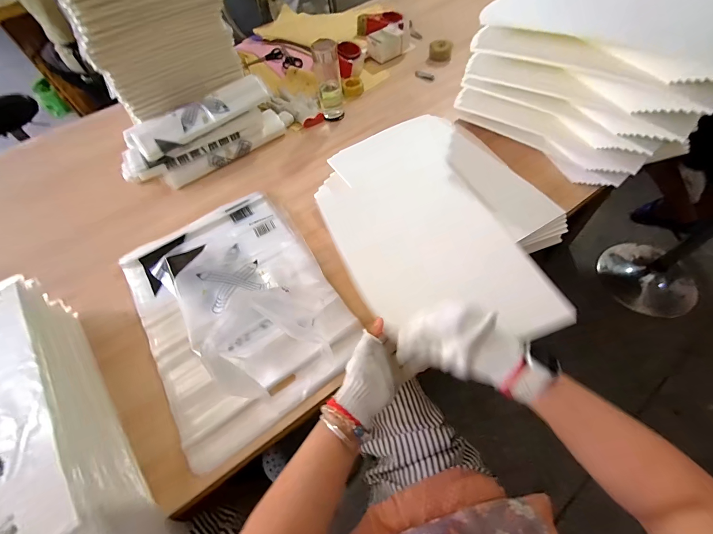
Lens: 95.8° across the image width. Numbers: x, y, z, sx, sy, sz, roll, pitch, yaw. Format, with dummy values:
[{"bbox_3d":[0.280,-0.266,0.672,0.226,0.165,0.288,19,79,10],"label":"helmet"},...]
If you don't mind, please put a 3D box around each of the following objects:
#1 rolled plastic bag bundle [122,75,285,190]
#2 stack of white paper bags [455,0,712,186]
[{"bbox_3d":[-0.393,-0.335,0.830,0.428,0.136,0.105,-33,61,-15],"label":"rolled plastic bag bundle"},{"bbox_3d":[0.470,-0.396,0.679,0.434,0.244,0.232,39,68,25],"label":"stack of white paper bags"}]

